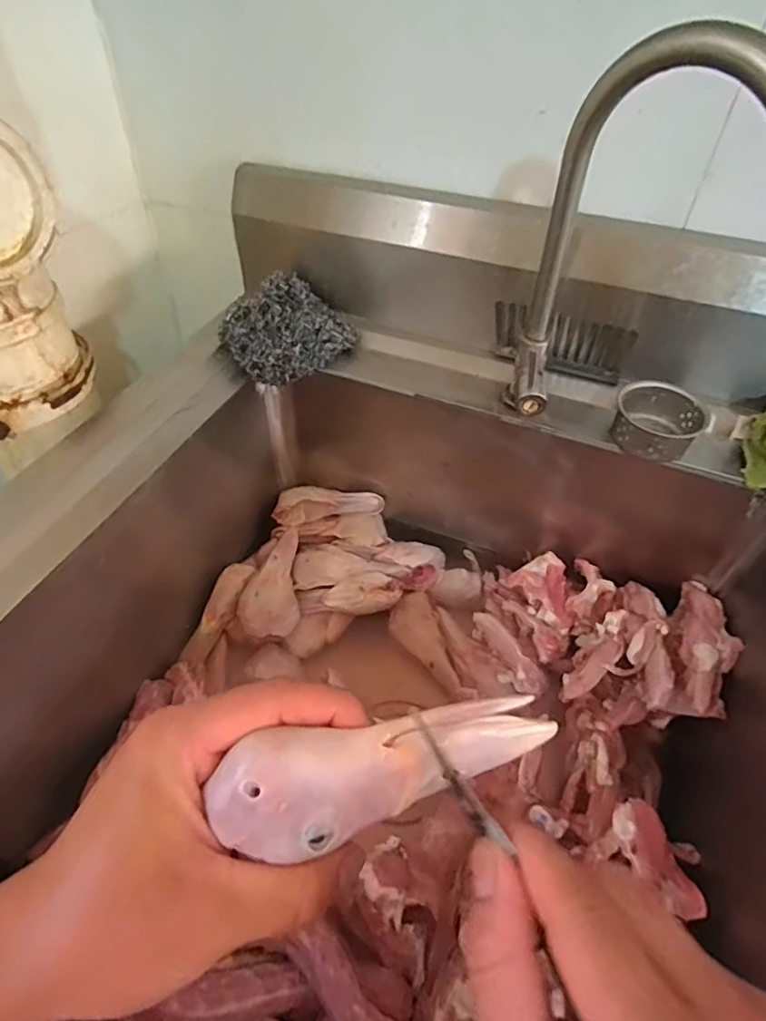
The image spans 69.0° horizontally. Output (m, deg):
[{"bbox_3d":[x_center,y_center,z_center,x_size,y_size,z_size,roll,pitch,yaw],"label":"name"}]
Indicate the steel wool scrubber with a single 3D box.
[{"bbox_3d":[-0.095,-0.186,0.568,0.097,0.053,0.120,30,53,24],"label":"steel wool scrubber"}]

